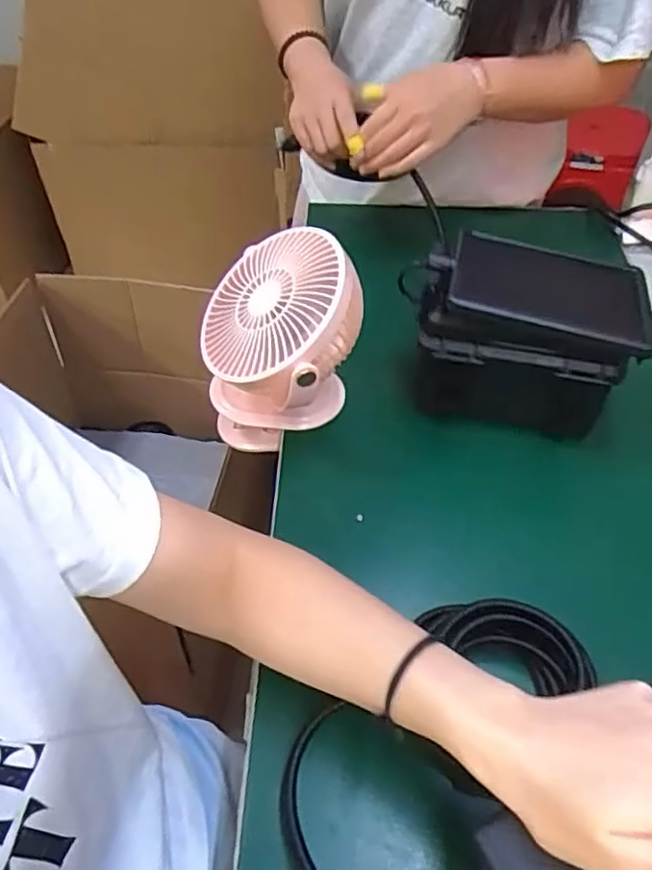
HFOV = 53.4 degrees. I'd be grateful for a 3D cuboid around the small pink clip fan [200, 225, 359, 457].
[{"bbox_3d":[-0.041,-0.078,0.599,0.140,0.179,0.149,7,48,5],"label":"small pink clip fan"}]

